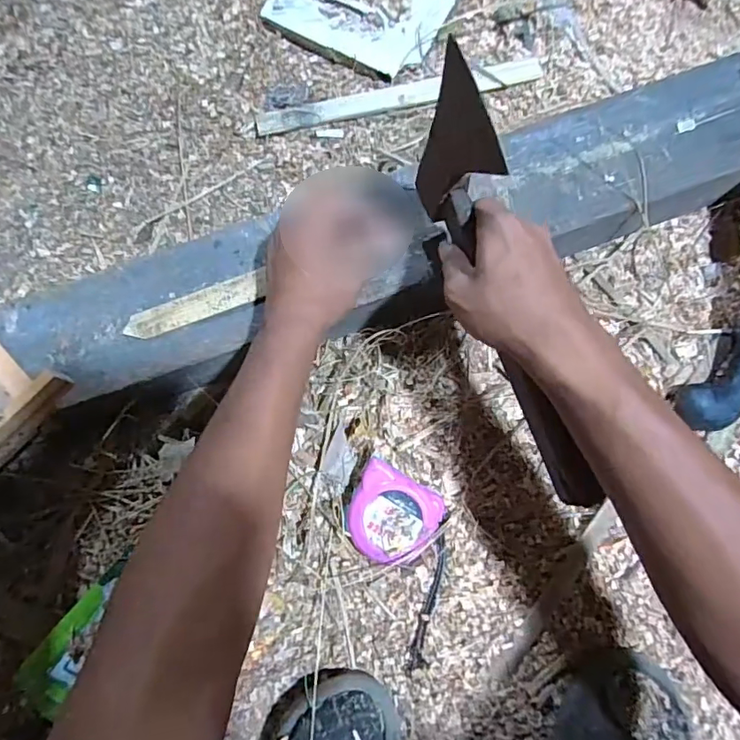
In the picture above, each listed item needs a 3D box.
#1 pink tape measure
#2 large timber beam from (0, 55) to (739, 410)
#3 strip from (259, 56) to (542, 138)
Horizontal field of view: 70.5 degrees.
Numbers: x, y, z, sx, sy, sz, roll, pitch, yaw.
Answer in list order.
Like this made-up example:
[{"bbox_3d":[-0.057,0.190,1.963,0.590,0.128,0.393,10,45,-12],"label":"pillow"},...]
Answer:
[{"bbox_3d":[0.018,0.127,0.451,0.075,0.027,0.071,29,80,6],"label":"pink tape measure"},{"bbox_3d":[0.092,-0.138,0.479,0.828,0.064,0.123,-19,79,-3],"label":"large timber beam"},{"bbox_3d":[0.031,-0.286,0.546,0.299,0.010,0.031,-13,79,-3],"label":"strip"}]

